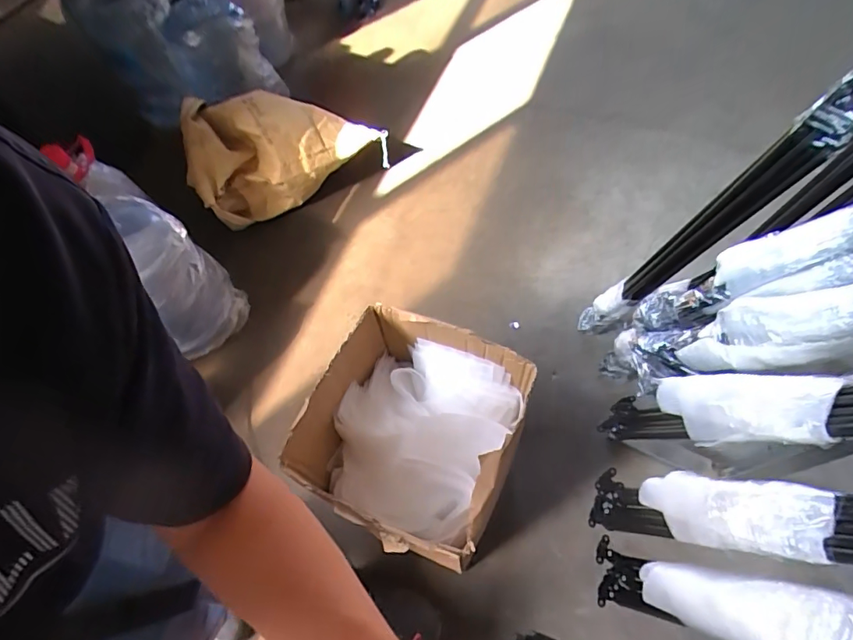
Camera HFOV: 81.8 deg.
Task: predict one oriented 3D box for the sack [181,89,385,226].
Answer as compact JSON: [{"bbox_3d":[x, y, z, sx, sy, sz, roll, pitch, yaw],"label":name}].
[{"bbox_3d":[-0.407,-0.507,1.480,0.562,0.274,0.275,-19,63,-7],"label":"sack"}]

